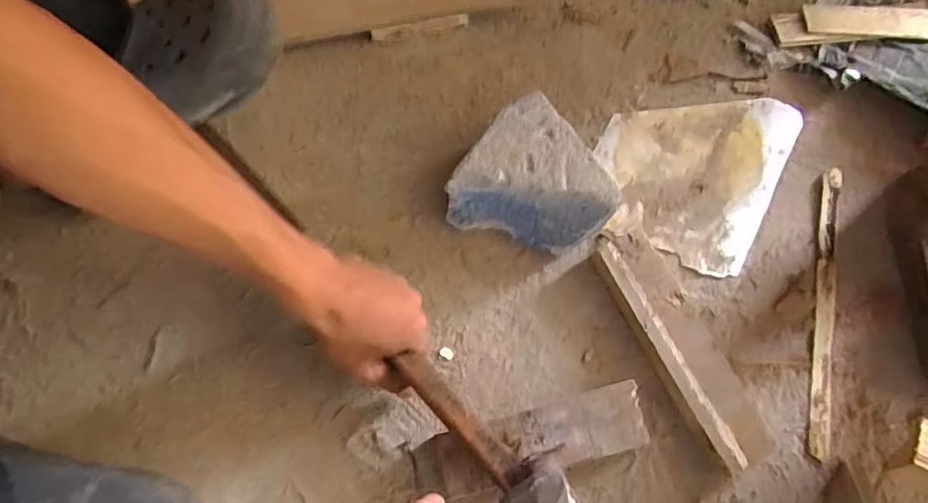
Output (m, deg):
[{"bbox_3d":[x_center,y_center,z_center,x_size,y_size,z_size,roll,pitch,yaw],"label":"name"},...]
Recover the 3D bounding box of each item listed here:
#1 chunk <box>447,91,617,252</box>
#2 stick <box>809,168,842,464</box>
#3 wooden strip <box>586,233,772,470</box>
[{"bbox_3d":[0.066,-0.054,0.519,0.128,0.077,0.125,38,75,11],"label":"chunk"},{"bbox_3d":[0.336,0.048,0.527,0.020,0.005,0.278,14,72,4],"label":"stick"},{"bbox_3d":[0.189,0.082,0.499,0.054,0.029,0.213,-26,74,-9],"label":"wooden strip"}]

